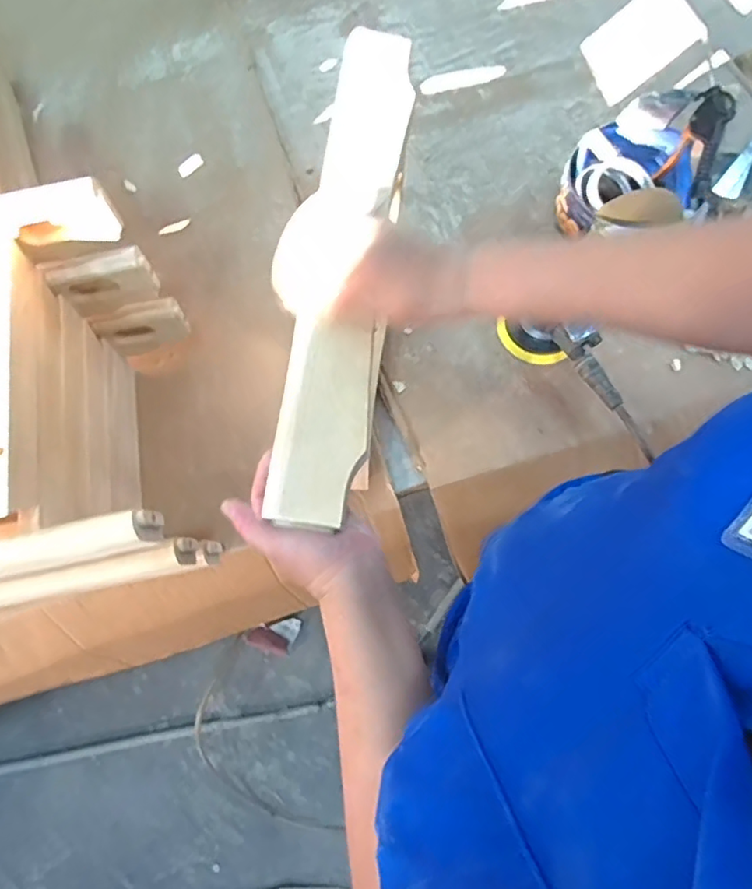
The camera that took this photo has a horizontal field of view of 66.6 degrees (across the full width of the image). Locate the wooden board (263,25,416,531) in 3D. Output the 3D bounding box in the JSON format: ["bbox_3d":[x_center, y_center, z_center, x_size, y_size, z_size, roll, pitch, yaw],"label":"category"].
[{"bbox_3d":[-0.023,-0.171,0.493,0.072,0.023,0.485,6,71,4],"label":"wooden board"}]

